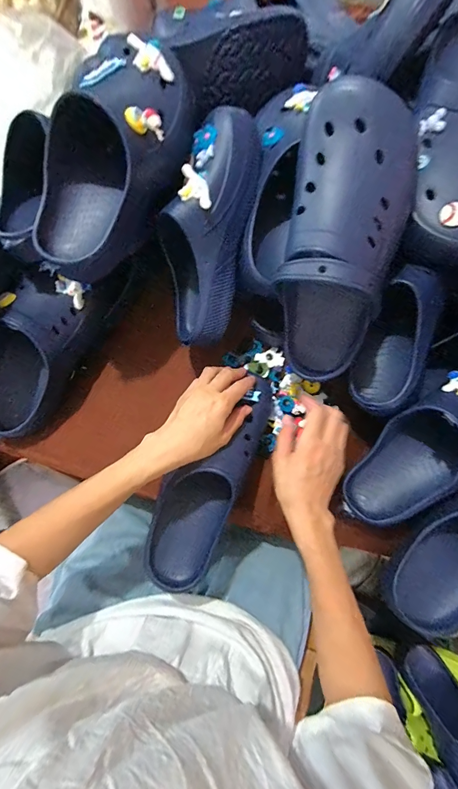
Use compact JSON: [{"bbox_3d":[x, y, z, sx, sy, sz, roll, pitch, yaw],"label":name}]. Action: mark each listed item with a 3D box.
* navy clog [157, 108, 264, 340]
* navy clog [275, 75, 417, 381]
[{"bbox_3d":[-0.031,-0.202,0.444,0.104,0.089,0.277,12,108,4],"label":"navy clog"},{"bbox_3d":[0.111,-0.144,0.377,0.111,0.091,0.293,5,118,1],"label":"navy clog"}]

